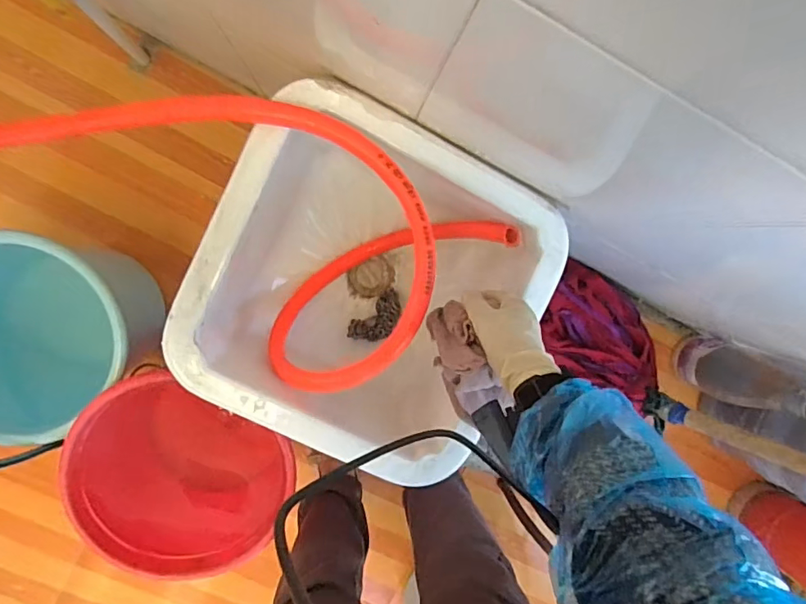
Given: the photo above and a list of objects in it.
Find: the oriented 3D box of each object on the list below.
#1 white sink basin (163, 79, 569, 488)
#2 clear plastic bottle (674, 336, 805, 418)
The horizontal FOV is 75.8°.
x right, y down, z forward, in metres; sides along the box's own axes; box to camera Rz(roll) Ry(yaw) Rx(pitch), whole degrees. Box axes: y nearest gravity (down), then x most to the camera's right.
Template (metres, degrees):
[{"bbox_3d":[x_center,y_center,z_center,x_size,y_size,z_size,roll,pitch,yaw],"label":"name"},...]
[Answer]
[{"bbox_3d":[-0.047,-0.026,0.691,0.370,0.228,0.384,26,96,-8],"label":"white sink basin"},{"bbox_3d":[0.609,0.141,0.903,0.103,0.308,0.103,25,96,-8],"label":"clear plastic bottle"}]

